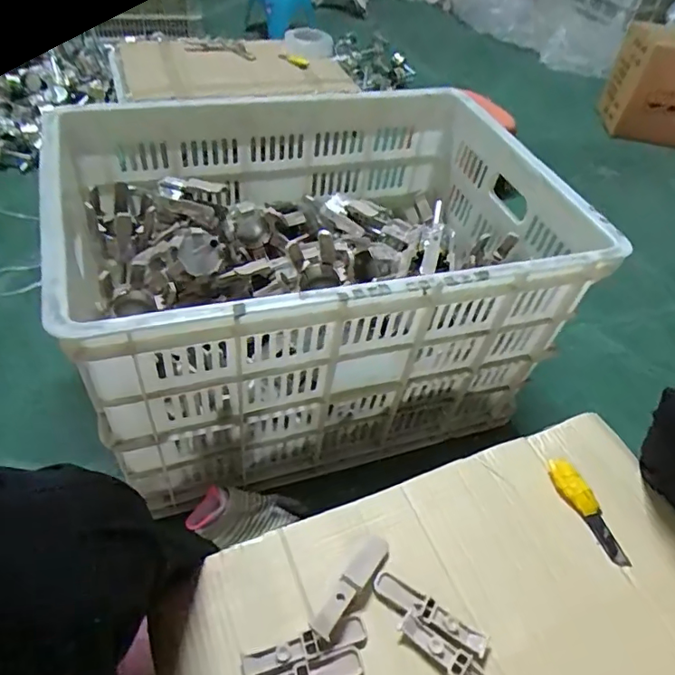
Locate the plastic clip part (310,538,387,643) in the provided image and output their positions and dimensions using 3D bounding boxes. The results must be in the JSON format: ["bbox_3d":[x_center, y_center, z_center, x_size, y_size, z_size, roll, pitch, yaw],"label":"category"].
[{"bbox_3d":[0.012,0.208,0.436,0.021,0.017,0.094,31,51,20],"label":"plastic clip part"}]

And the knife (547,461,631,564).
[{"bbox_3d":[0.252,0.171,0.518,0.029,0.022,0.108,-20,53,-24],"label":"knife"}]

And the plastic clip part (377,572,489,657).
[{"bbox_3d":[0.078,0.231,0.435,0.099,0.009,0.019,26,49,17],"label":"plastic clip part"}]

